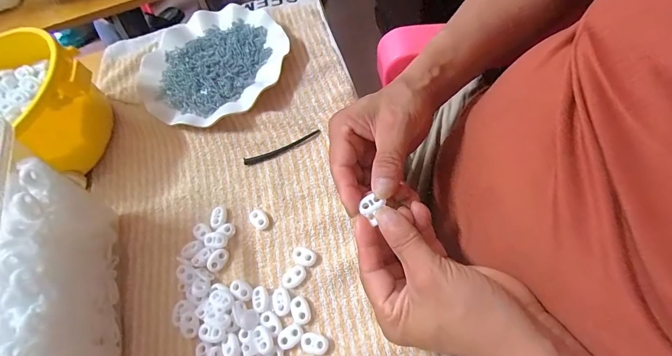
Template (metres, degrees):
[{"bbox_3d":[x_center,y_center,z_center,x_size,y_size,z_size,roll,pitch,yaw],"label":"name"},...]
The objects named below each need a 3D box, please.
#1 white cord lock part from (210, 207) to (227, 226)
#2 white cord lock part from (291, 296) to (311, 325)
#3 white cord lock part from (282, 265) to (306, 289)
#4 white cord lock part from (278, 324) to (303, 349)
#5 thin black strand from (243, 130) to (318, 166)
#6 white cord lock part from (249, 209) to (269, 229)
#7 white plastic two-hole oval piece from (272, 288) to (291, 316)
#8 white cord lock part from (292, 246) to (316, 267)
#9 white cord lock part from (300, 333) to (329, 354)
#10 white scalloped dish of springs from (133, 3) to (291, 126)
[{"bbox_3d":[-0.117,0.038,0.336,0.015,0.004,0.020,0,65,3],"label":"white cord lock part"},{"bbox_3d":[-0.030,0.112,0.286,0.016,0.004,0.023,-15,65,-4],"label":"white cord lock part"},{"bbox_3d":[-0.037,0.087,0.298,0.022,0.004,0.016,-28,67,-10],"label":"white cord lock part"},{"bbox_3d":[-0.038,0.130,0.276,0.022,0.004,0.014,-31,67,-11],"label":"white cord lock part"},{"bbox_3d":[-0.058,-0.032,0.361,0.085,0.012,0.010,-20,66,-6],"label":"thin black strand"},{"bbox_3d":[-0.075,0.040,0.328,0.022,0.004,0.015,41,74,19],"label":"white cord lock part"},{"bbox_3d":[-0.047,0.106,0.291,0.015,0.004,0.022,-16,65,-4],"label":"white plastic two-hole oval piece"},{"bbox_3d":[-0.029,0.071,0.305,0.023,0.005,0.015,20,68,12],"label":"white cord lock part"},{"bbox_3d":[-0.017,0.134,0.272,0.023,0.005,0.014,9,66,7],"label":"white cord lock part"},{"bbox_3d":[-0.156,-0.148,0.414,0.177,0.026,0.172,-1,65,3],"label":"white scalloped dish of springs"}]

